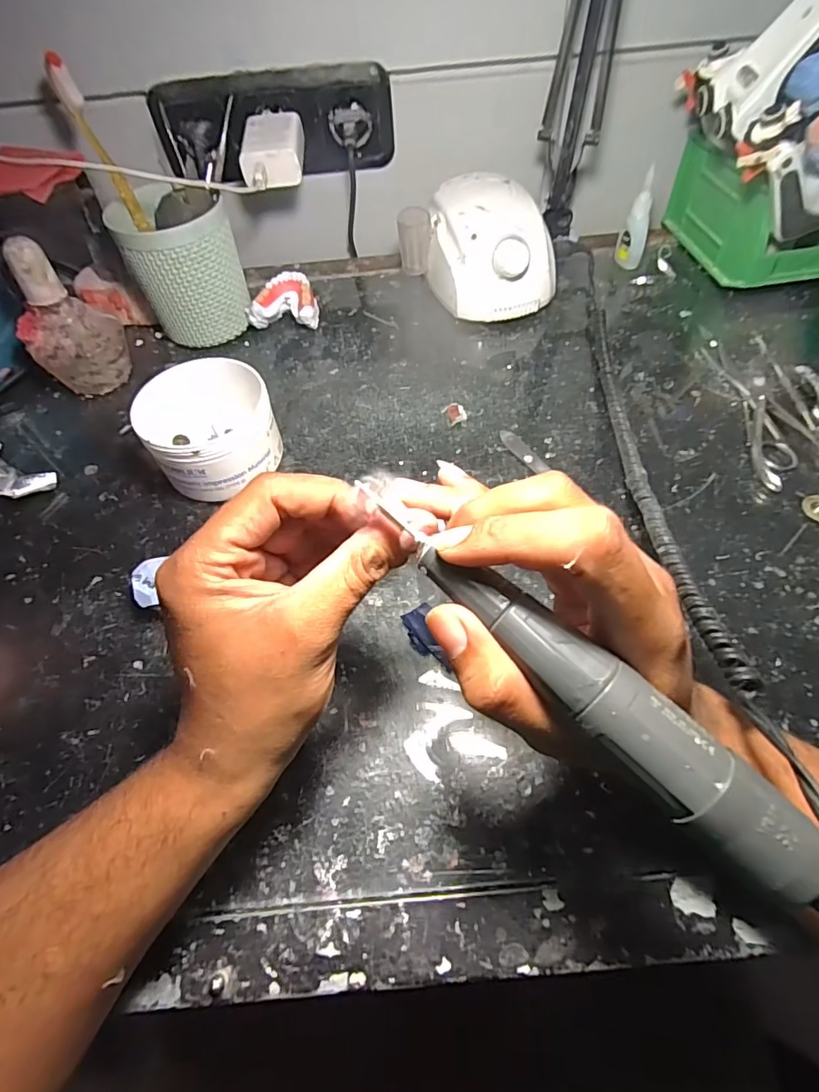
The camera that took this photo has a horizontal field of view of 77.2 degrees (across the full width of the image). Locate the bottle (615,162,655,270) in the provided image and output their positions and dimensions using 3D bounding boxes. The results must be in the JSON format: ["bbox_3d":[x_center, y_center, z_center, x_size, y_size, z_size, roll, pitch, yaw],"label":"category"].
[{"bbox_3d":[0.224,-0.318,0.504,0.026,0.081,0.020,14,59,13],"label":"bottle"}]

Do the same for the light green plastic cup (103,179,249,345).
[{"bbox_3d":[-0.201,-0.249,0.468,0.090,0.109,0.087,-2,56,2],"label":"light green plastic cup"}]

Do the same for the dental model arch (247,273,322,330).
[{"bbox_3d":[-0.119,-0.234,0.499,0.065,0.036,0.050,2,57,5],"label":"dental model arch"}]

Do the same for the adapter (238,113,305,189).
[{"bbox_3d":[-0.124,-0.362,0.467,0.053,0.034,0.085,-5,56,0],"label":"adapter"}]

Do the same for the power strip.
[{"bbox_3d":[-0.122,-0.392,0.480,0.213,0.078,0.034,-9,47,-2],"label":"power strip"}]

